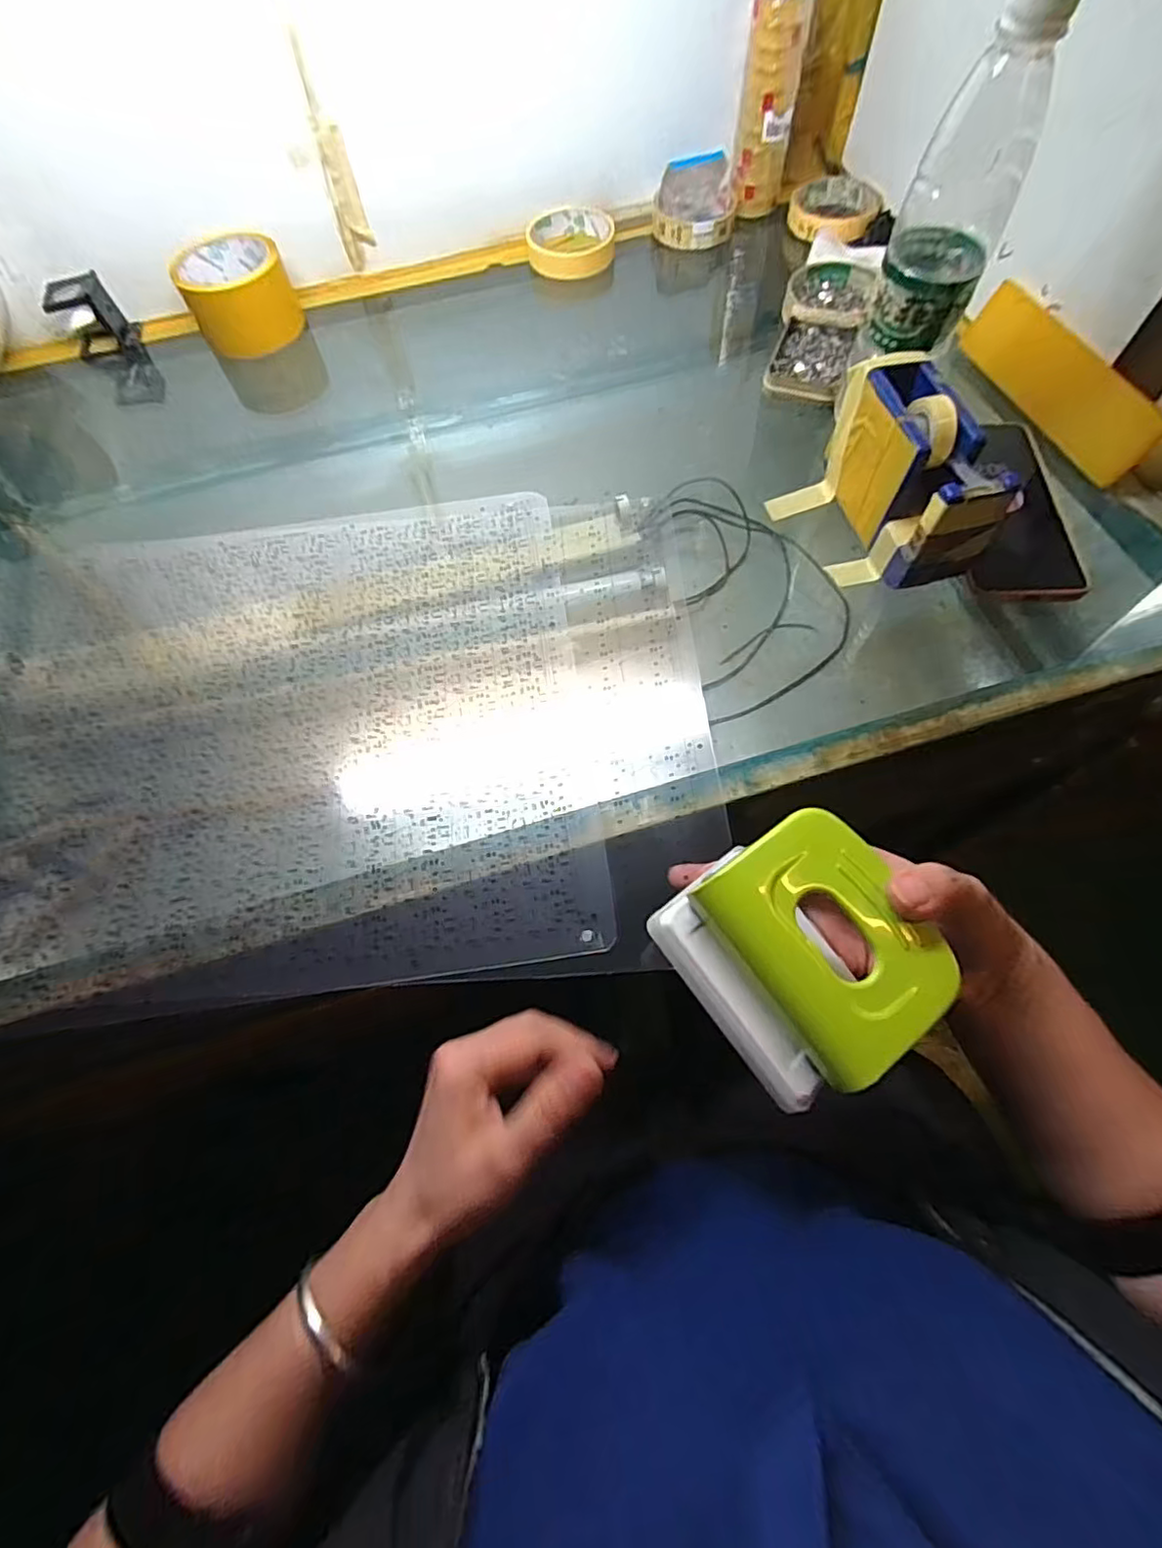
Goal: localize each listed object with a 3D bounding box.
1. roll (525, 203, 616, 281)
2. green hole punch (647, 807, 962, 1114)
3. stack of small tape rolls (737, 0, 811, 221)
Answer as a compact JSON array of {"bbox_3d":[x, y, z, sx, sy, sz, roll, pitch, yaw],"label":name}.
[{"bbox_3d":[-0.011,-0.537,0.623,0.085,0.030,0.085,-8,64,-1],"label":"roll"},{"bbox_3d":[0.094,0.075,0.257,0.090,0.040,0.096,-33,67,-12],"label":"green hole punch"},{"bbox_3d":[0.174,-0.625,0.574,0.047,0.153,0.039,8,65,7],"label":"stack of small tape rolls"}]

